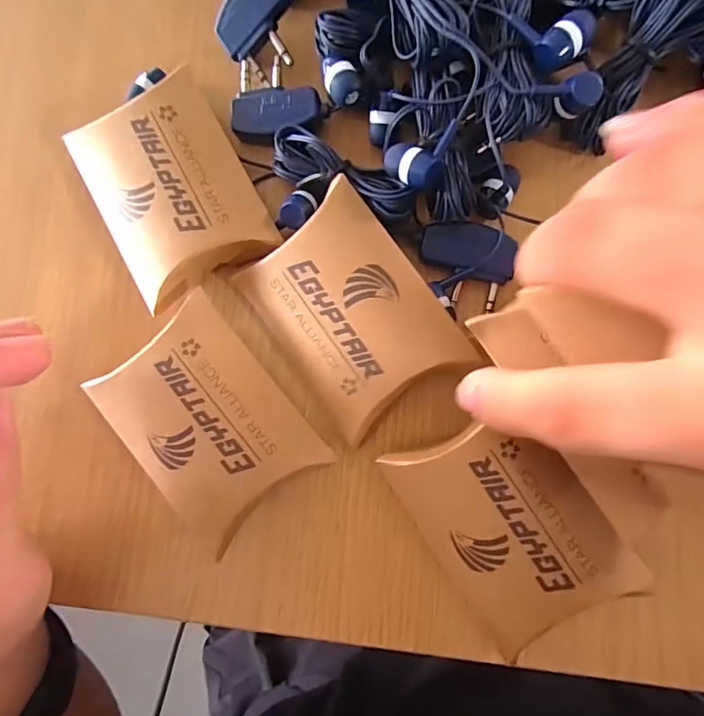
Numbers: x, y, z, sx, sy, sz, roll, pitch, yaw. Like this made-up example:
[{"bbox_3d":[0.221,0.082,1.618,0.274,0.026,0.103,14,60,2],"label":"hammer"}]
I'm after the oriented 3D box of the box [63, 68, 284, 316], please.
[{"bbox_3d":[-0.067,-0.061,0.178,0.054,0.019,0.073,-29,83,0],"label":"box"}]

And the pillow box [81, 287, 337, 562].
[{"bbox_3d":[-0.051,0.023,0.169,0.055,0.020,0.071,-41,83,-1],"label":"pillow box"}]

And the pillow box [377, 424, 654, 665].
[{"bbox_3d":[0.052,0.055,0.158,0.050,0.023,0.071,-33,83,0],"label":"pillow box"}]

